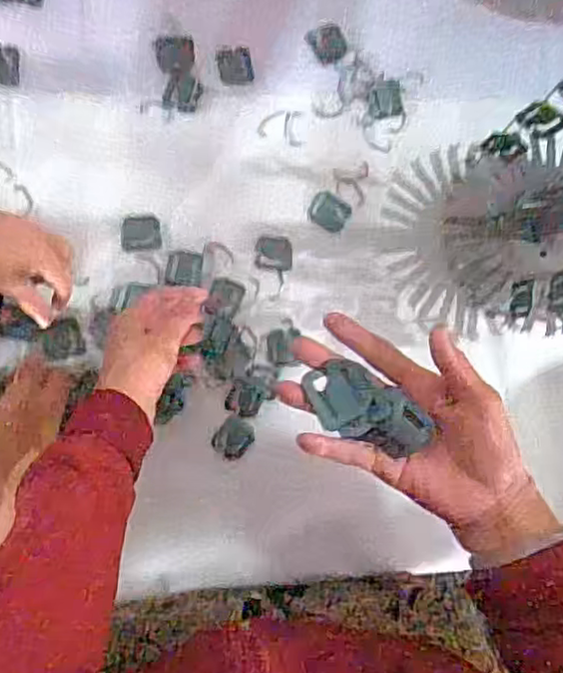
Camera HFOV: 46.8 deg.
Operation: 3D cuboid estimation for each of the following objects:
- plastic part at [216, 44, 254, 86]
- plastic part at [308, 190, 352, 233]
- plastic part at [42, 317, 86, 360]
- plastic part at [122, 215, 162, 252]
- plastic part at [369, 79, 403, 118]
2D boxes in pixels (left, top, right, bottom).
[{"bbox_3d":[-0.047,-0.281,0.672,0.036,0.004,0.041,-11,90,-10],"label":"plastic part"},{"bbox_3d":[0.051,-0.131,0.679,0.040,0.004,0.037,30,83,-7],"label":"plastic part"},{"bbox_3d":[-0.210,0.002,0.627,0.036,0.008,0.037,-13,90,-10],"label":"plastic part"},{"bbox_3d":[-0.141,-0.104,0.653,0.038,0.004,0.036,-7,89,-10],"label":"plastic part"},{"bbox_3d":[0.112,-0.254,0.696,0.035,0.004,0.040,-3,88,-10],"label":"plastic part"}]

